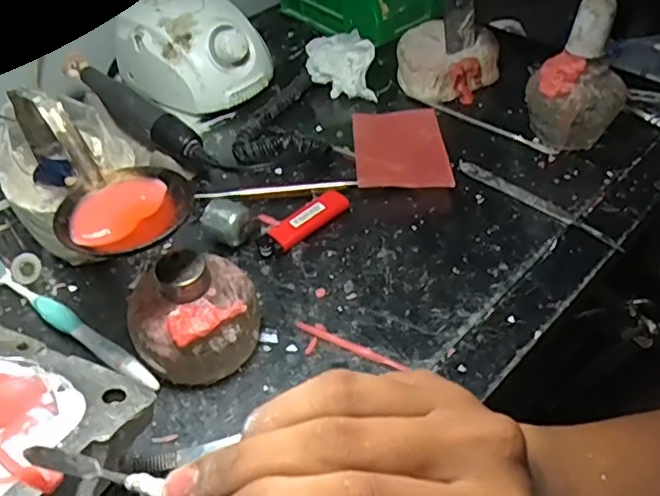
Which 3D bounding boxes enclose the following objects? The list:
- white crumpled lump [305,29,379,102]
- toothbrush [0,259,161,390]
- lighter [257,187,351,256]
[{"bbox_3d":[0.011,-0.178,0.587,0.063,0.042,0.076,-3,46,0],"label":"white crumpled lump"},{"bbox_3d":[-0.180,0.045,0.399,0.184,0.015,0.014,26,53,25],"label":"toothbrush"},{"bbox_3d":[-0.020,-0.019,0.454,0.079,0.013,0.025,-36,54,-28],"label":"lighter"}]

